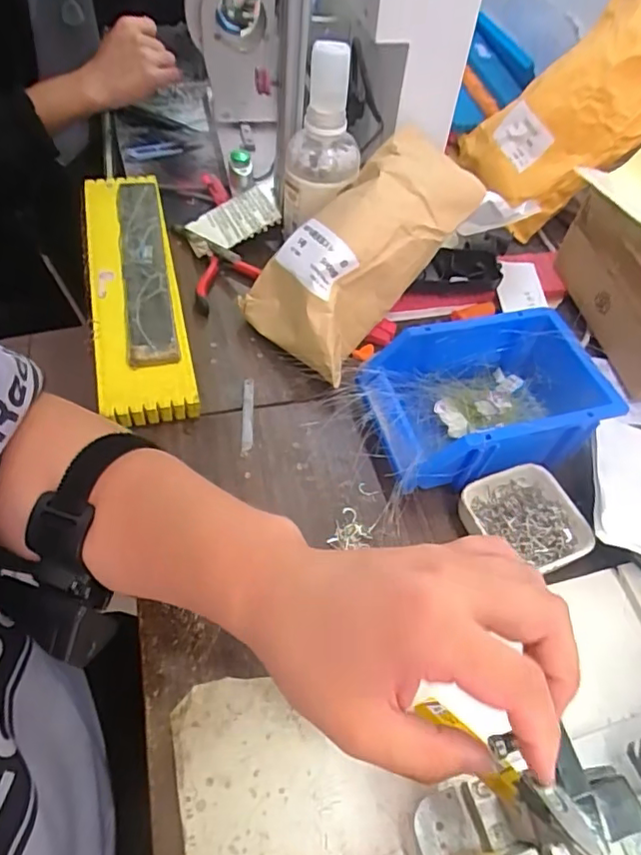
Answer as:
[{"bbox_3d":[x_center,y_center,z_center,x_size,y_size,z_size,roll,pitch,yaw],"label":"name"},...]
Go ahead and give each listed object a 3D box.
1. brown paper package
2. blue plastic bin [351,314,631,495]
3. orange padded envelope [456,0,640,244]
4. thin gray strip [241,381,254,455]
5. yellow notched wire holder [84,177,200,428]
[{"bbox_3d":[0.039,-0.151,0.514,0.219,0.085,0.124,-45,62,10],"label":"brown paper package"},{"bbox_3d":[0.135,-0.021,0.467,0.189,0.067,0.126,-9,56,-12],"label":"blue plastic bin"},{"bbox_3d":[0.274,-0.356,0.641,0.048,0.246,0.181,-3,65,-46],"label":"orange padded envelope"},{"bbox_3d":[-0.064,-0.010,0.492,0.010,0.004,0.084,0,55,-5],"label":"thin gray strip"},{"bbox_3d":[-0.191,-0.144,0.570,0.085,0.039,0.352,-10,56,-13],"label":"yellow notched wire holder"}]

